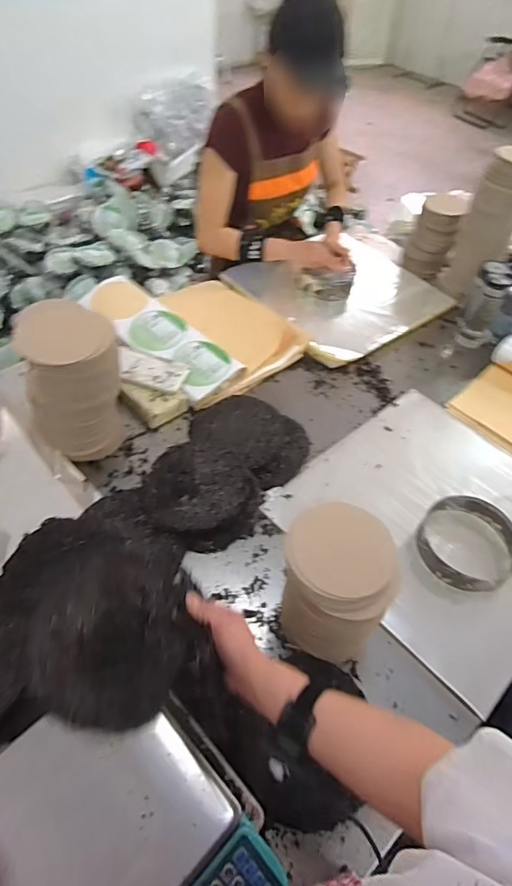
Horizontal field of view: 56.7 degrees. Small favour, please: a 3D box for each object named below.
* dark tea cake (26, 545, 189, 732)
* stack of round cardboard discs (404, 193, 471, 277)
[{"bbox_3d":[-0.177,0.229,0.572,0.187,0.042,0.198,-12,62,-6],"label":"dark tea cake"},{"bbox_3d":[0.551,-0.637,1.461,0.127,0.206,0.111,28,54,18],"label":"stack of round cardboard discs"}]

